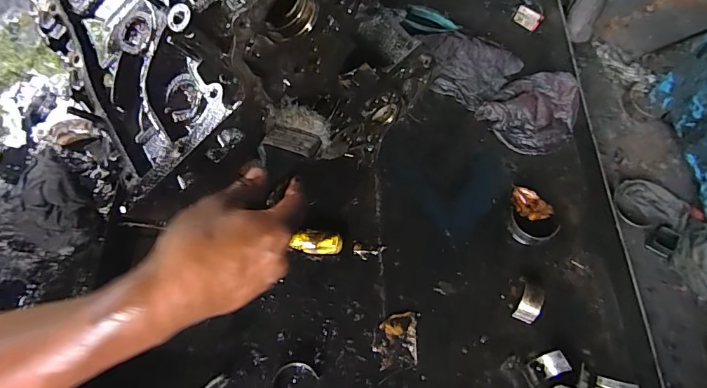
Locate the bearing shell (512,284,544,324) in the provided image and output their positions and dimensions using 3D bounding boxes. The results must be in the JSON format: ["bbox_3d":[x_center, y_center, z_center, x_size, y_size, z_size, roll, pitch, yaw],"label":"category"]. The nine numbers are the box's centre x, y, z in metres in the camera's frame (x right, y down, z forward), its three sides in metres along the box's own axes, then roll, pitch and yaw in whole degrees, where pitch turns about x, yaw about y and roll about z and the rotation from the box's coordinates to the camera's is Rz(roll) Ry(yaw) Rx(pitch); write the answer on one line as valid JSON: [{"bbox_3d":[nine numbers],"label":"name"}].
[{"bbox_3d":[0.233,0.145,0.563,0.029,0.025,0.048,24,66,7],"label":"bearing shell"}]

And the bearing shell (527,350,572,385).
[{"bbox_3d":[0.239,0.215,0.530,0.048,0.019,0.025,-20,68,-12],"label":"bearing shell"}]

